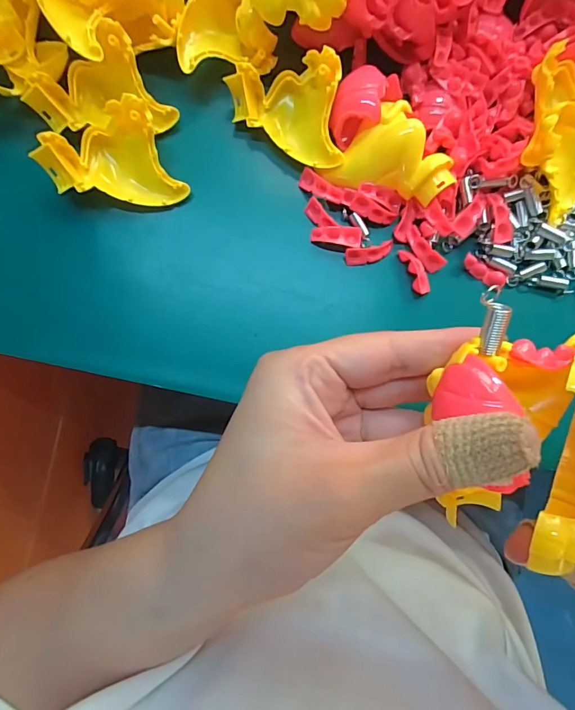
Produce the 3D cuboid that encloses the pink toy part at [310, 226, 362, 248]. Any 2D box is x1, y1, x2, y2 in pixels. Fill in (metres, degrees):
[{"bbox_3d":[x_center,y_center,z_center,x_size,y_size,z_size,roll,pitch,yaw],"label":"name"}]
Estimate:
[{"bbox_3d":[0.029,-0.071,0.247,0.030,0.006,0.012,5,85,-1],"label":"pink toy part"}]

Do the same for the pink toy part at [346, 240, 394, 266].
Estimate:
[{"bbox_3d":[0.050,-0.061,0.248,0.029,0.004,0.010,-13,85,-2],"label":"pink toy part"}]

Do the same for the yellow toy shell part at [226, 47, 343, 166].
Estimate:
[{"bbox_3d":[-0.001,-0.140,0.236,0.060,0.034,0.058,-5,85,-2],"label":"yellow toy shell part"}]

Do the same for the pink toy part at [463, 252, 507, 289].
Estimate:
[{"bbox_3d":[0.118,-0.050,0.247,0.029,0.007,0.010,30,85,1],"label":"pink toy part"}]

